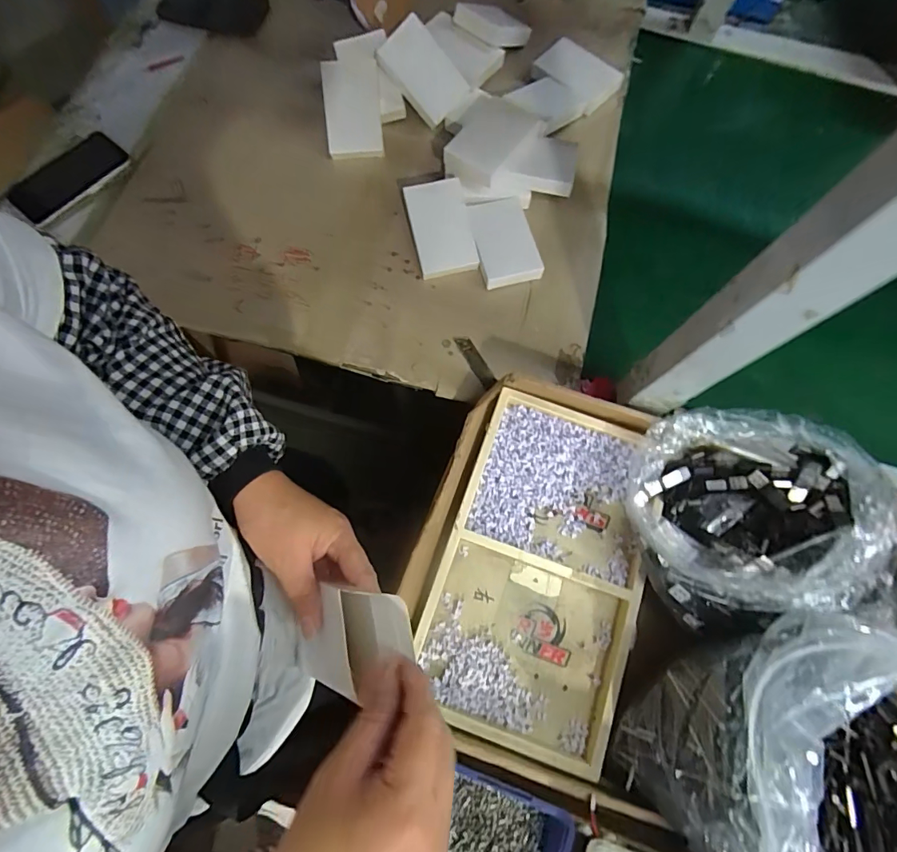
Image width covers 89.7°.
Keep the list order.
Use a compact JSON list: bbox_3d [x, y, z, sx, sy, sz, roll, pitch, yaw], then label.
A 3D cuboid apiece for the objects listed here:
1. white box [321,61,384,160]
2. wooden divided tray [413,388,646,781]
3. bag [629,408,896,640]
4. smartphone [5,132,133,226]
[{"bbox_3d":[-0.130,-0.429,0.608,0.073,0.015,0.128,-5,93,-1],"label":"white box"},{"bbox_3d":[0.095,0.139,0.456,0.184,0.030,0.317,20,75,3],"label":"wooden divided tray"},{"bbox_3d":[0.278,0.080,0.417,0.186,0.123,0.196,-10,76,-5],"label":"bag"},{"bbox_3d":[-0.499,-0.327,0.593,0.068,0.011,0.146,42,77,9],"label":"smartphone"}]

